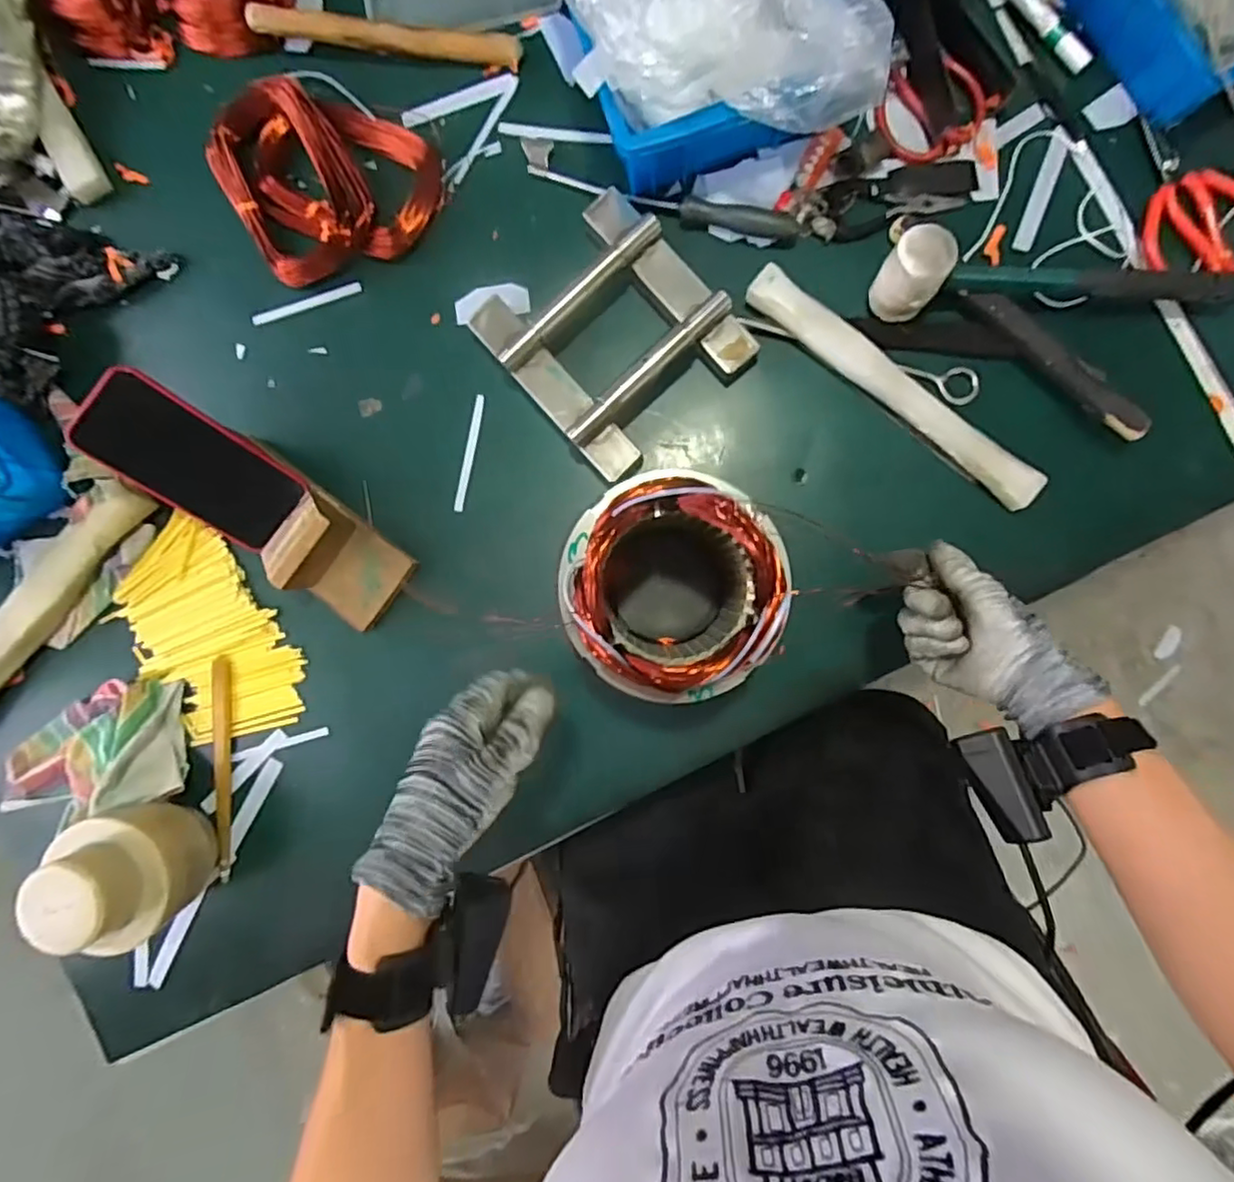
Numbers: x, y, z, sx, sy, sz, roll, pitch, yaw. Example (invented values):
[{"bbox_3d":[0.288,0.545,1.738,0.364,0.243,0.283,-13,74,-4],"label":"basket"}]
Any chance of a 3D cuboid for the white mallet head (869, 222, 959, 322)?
[{"bbox_3d":[0.241,-0.259,0.522,0.046,0.063,0.050,0,90,4],"label":"white mallet head"}]

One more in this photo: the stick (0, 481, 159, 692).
[{"bbox_3d":[-0.561,0.028,0.604,0.050,0.047,0.324,40,93,3],"label":"stick"}]

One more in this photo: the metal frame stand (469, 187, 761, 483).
[{"bbox_3d":[-0.005,-0.225,0.558,0.174,0.037,0.193,-42,87,3],"label":"metal frame stand"}]

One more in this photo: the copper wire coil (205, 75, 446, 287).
[{"bbox_3d":[-0.272,-0.387,0.587,0.203,0.038,0.162,-16,89,4],"label":"copper wire coil"}]

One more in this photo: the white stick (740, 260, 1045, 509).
[{"bbox_3d":[0.237,-0.176,0.545,0.294,0.018,0.032,40,93,3],"label":"white stick"}]

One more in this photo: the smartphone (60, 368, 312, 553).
[{"bbox_3d":[-0.359,-0.108,0.540,0.160,0.016,0.082,39,86,-35],"label":"smartphone"}]

